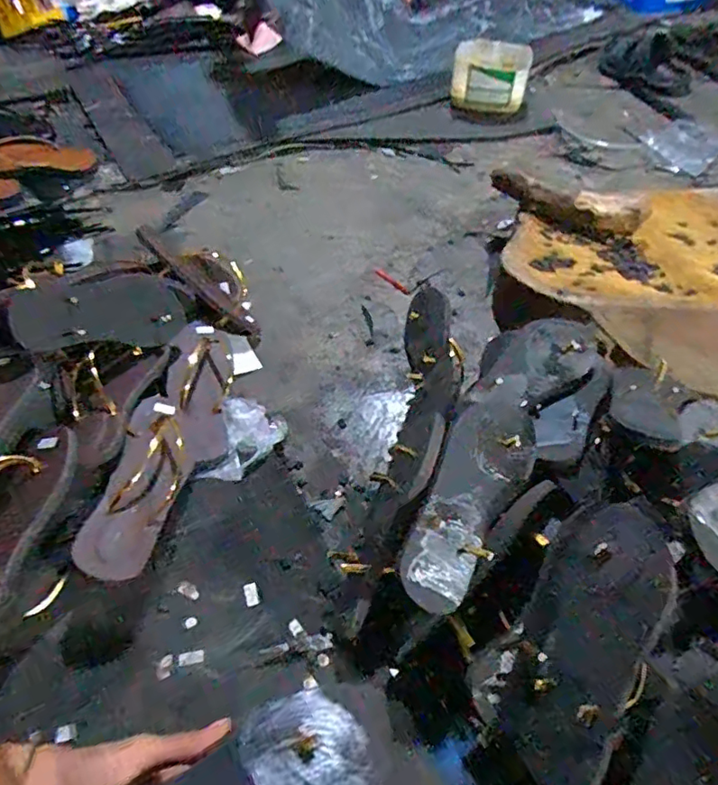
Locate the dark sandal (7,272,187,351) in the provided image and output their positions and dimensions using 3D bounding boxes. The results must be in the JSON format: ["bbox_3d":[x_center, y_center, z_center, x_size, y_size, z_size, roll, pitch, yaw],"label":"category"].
[{"bbox_3d":[-0.321,-0.097,0.709,0.056,0.108,0.261,-26,5,31],"label":"dark sandal"}]

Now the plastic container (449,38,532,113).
[{"bbox_3d":[0.320,-0.771,1.346,0.186,0.137,0.148,3,52,6],"label":"plastic container"}]

